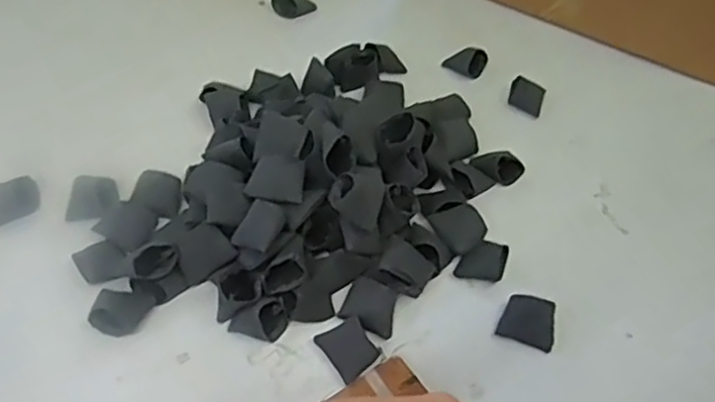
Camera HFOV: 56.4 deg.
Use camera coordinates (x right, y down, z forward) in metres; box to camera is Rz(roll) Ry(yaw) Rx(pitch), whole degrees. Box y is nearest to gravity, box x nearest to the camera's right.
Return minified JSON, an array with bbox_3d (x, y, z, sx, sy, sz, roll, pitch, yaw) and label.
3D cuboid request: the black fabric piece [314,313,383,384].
[{"bbox_3d":[-0.006,0.105,0.479,0.033,0.007,0.040,-38,74,-6],"label":"black fabric piece"}]

